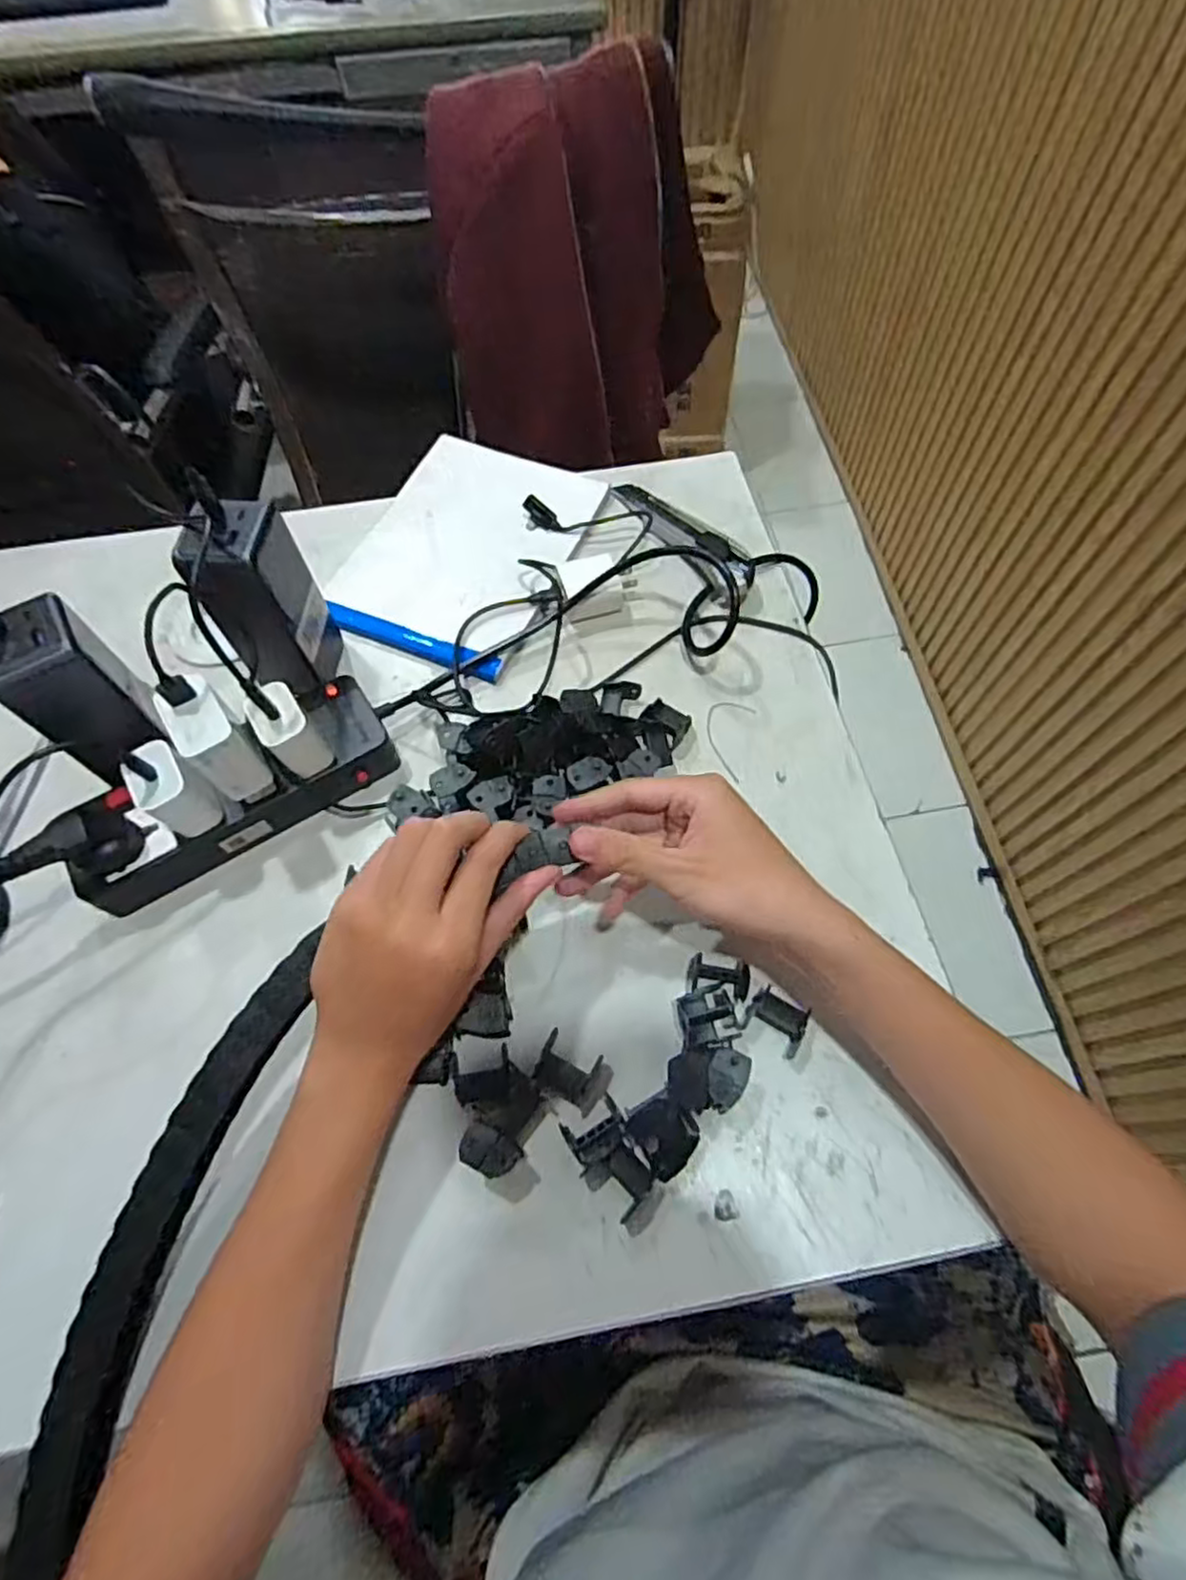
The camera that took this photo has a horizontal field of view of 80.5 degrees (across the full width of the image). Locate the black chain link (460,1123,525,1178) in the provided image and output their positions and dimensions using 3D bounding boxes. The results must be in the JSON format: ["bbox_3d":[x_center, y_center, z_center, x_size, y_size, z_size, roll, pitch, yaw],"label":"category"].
[{"bbox_3d":[-0.053,0.188,0.365,0.029,0.024,0.020,25,65,14],"label":"black chain link"}]

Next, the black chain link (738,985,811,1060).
[{"bbox_3d":[0.104,0.132,0.400,0.034,0.014,0.028,28,66,16],"label":"black chain link"}]

